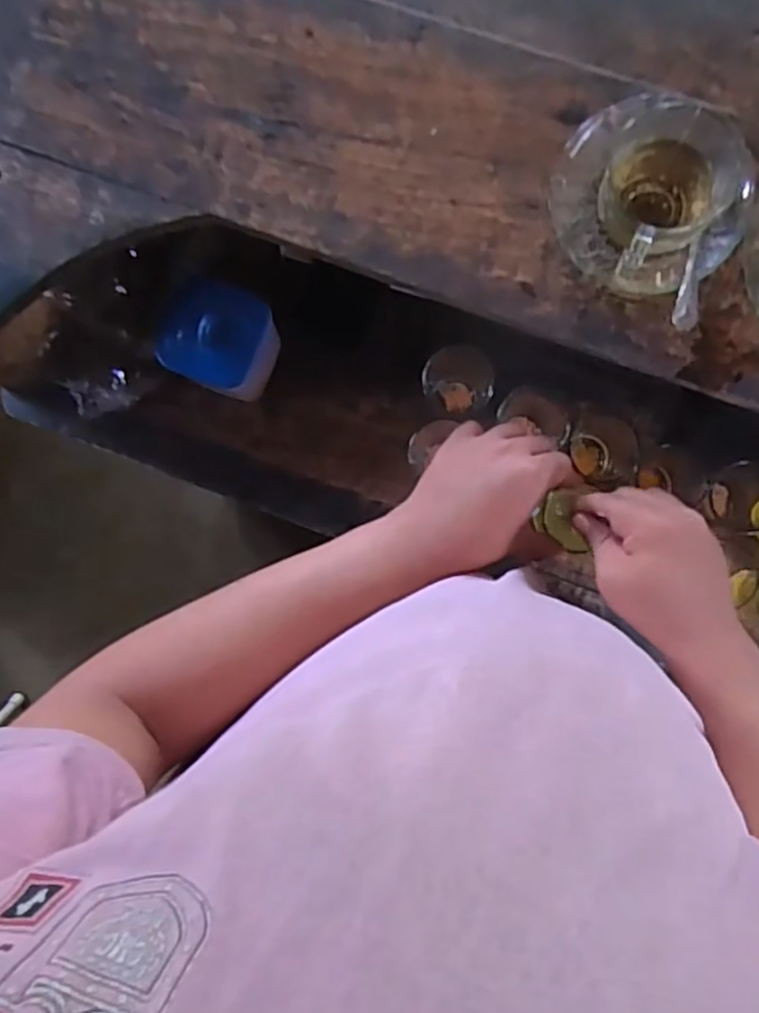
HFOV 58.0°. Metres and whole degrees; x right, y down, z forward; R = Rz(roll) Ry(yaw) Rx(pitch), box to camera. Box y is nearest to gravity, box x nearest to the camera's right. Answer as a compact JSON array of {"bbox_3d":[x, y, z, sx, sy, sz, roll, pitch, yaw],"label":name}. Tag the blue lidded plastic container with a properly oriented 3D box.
[{"bbox_3d":[-0.142,-0.151,0.625,0.085,0.079,0.089,23,92,5],"label":"blue lidded plastic container"}]

